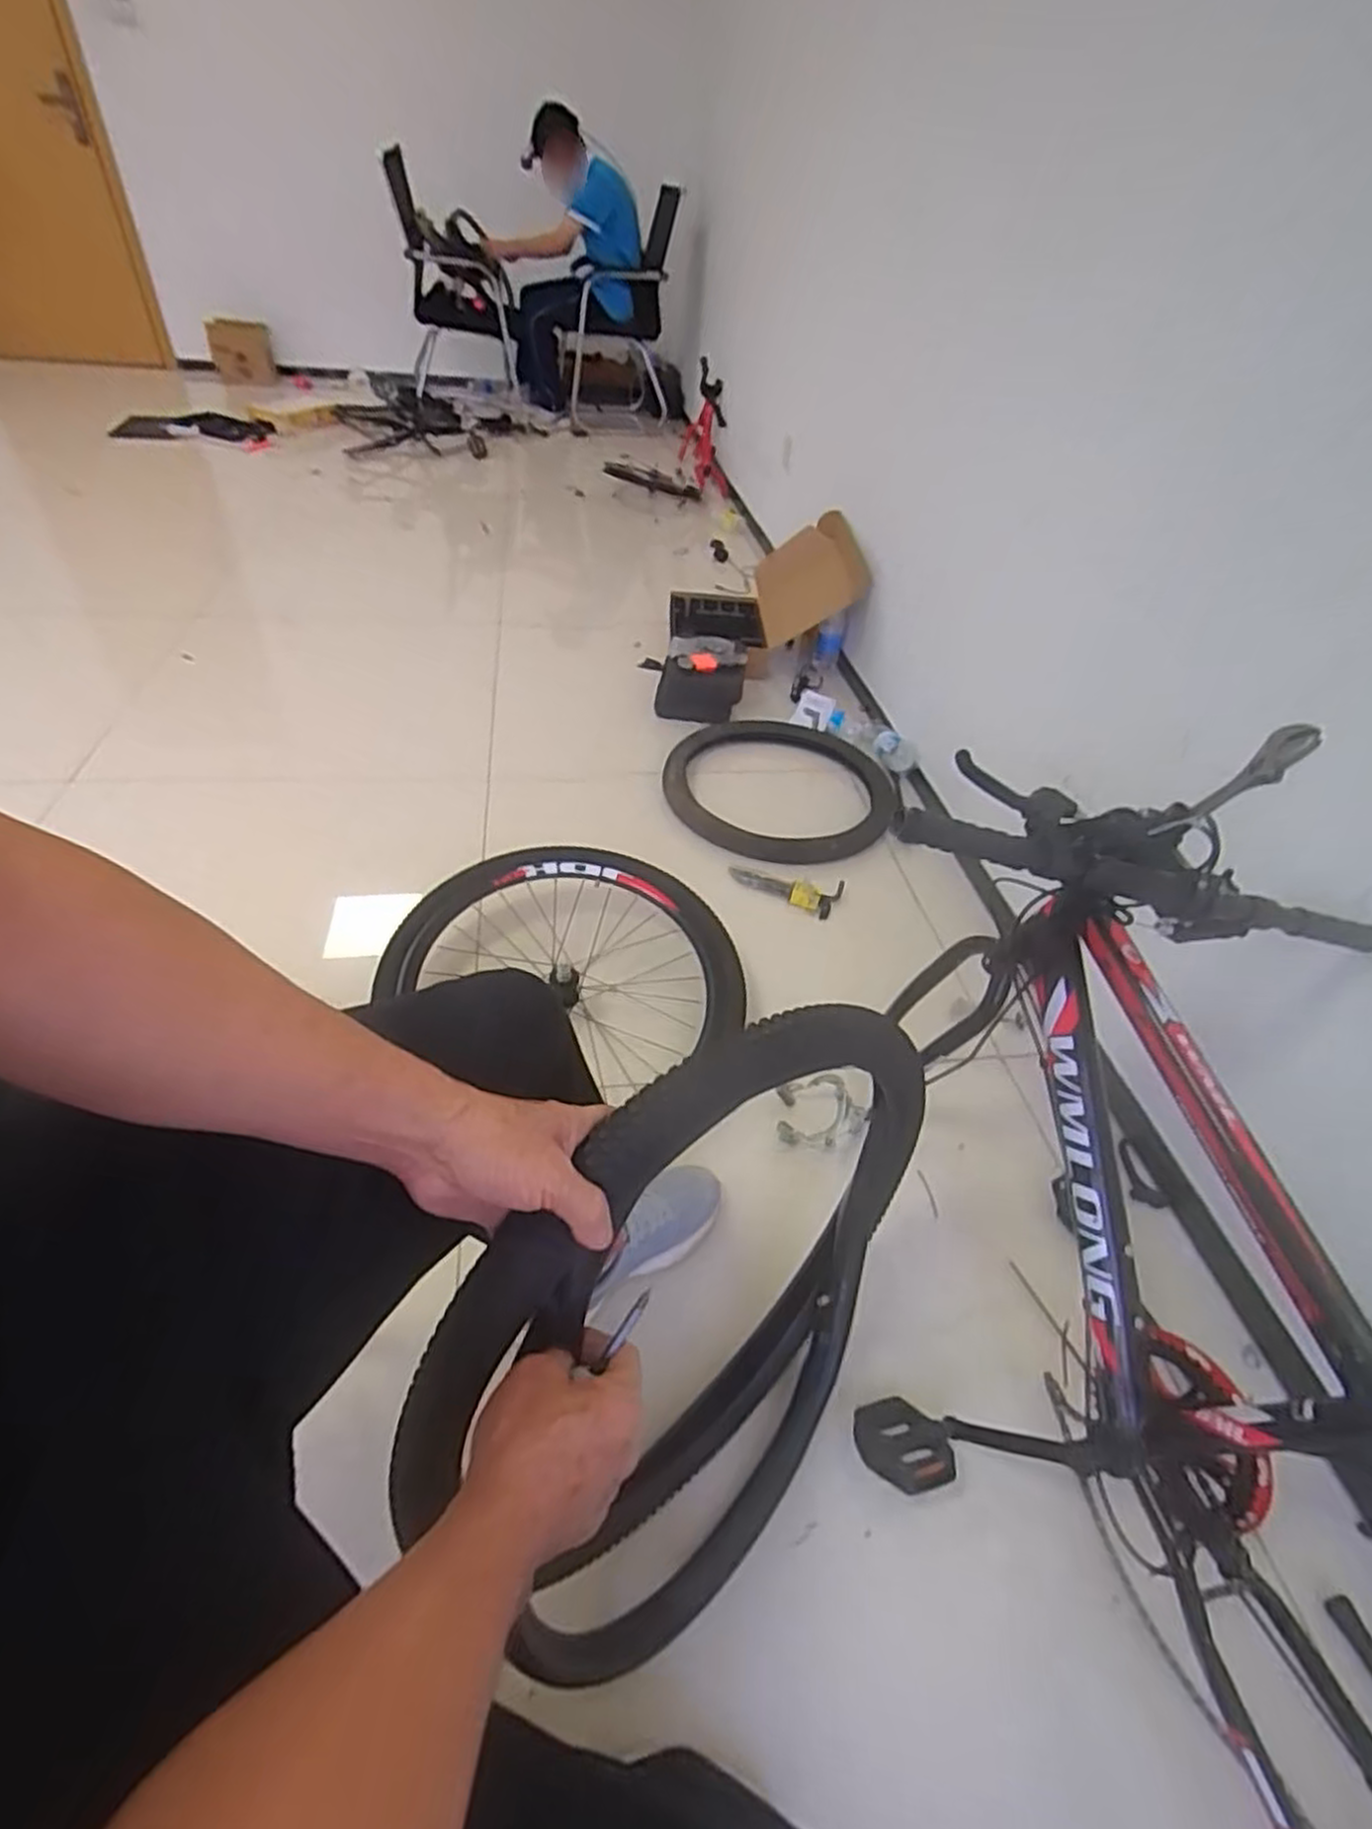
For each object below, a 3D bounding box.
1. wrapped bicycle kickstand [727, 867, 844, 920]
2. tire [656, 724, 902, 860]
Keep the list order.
[{"bbox_3d":[0.177,-0.038,1.420,0.206,0.026,0.074,11,62,12],"label":"wrapped bicycle kickstand"},{"bbox_3d":[0.194,-0.270,1.629,0.469,0.074,0.464,8,43,3],"label":"tire"}]

